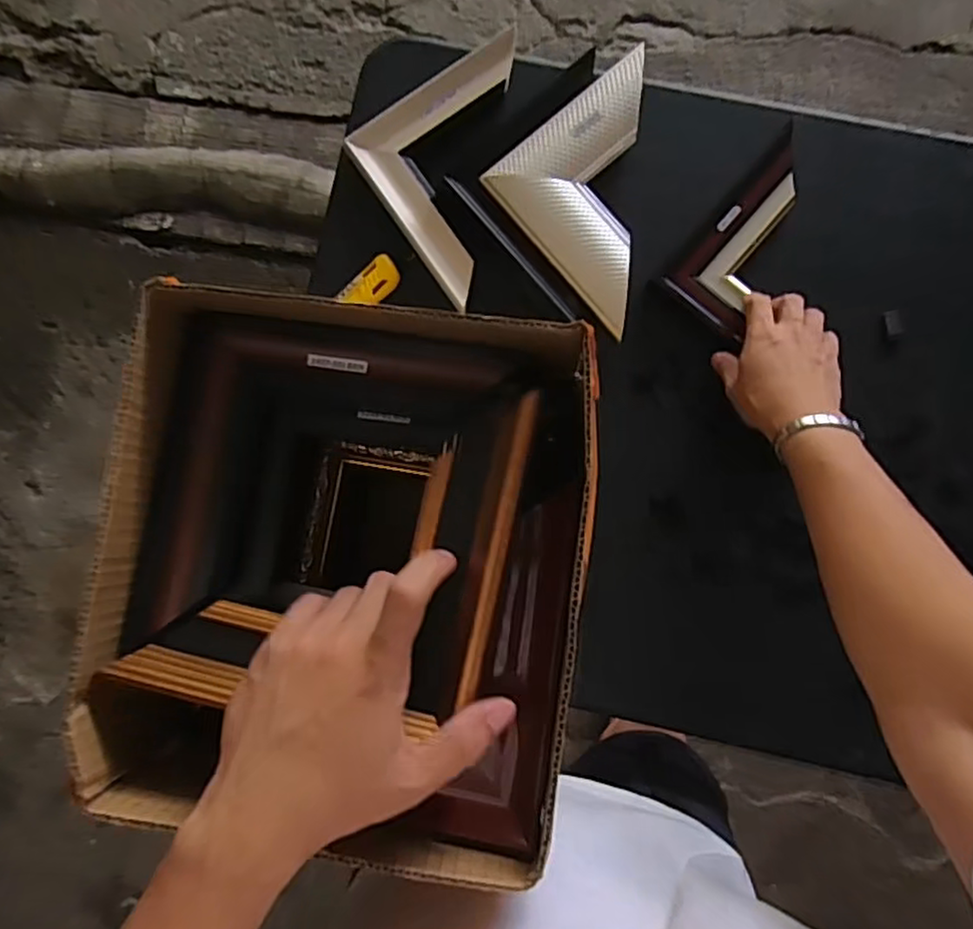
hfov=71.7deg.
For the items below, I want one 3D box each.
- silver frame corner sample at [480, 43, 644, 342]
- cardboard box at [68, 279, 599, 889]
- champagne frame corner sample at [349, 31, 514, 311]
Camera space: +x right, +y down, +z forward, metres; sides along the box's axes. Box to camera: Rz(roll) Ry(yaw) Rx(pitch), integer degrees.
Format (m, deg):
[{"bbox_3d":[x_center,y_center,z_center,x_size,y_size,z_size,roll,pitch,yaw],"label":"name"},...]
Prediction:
[{"bbox_3d":[0.120,-0.250,0.618,0.172,0.018,0.189,-39,87,0],"label":"silver frame corner sample"},{"bbox_3d":[-0.074,0.053,0.417,0.248,0.156,0.268,7,88,2],"label":"cardboard box"},{"bbox_3d":[-0.060,-0.290,0.641,0.132,0.020,0.259,11,88,2],"label":"champagne frame corner sample"}]

